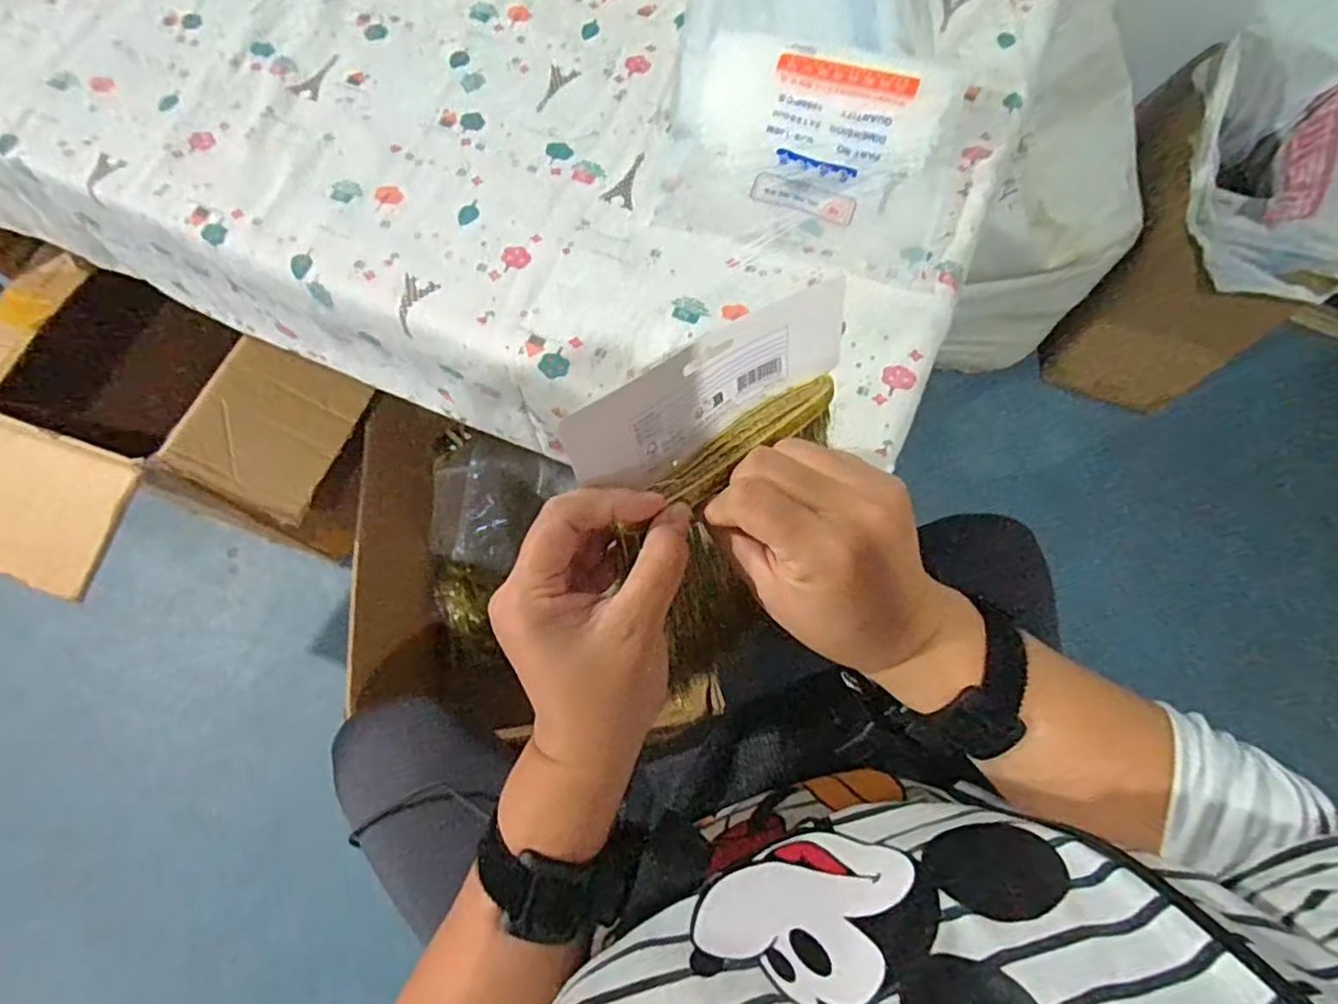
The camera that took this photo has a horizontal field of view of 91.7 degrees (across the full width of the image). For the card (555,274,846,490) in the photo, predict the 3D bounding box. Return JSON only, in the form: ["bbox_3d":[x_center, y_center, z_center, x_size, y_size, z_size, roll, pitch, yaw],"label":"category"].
[{"bbox_3d":[0.023,-0.054,0.309,0.161,0.053,0.012,-33,43,-23],"label":"card"}]

